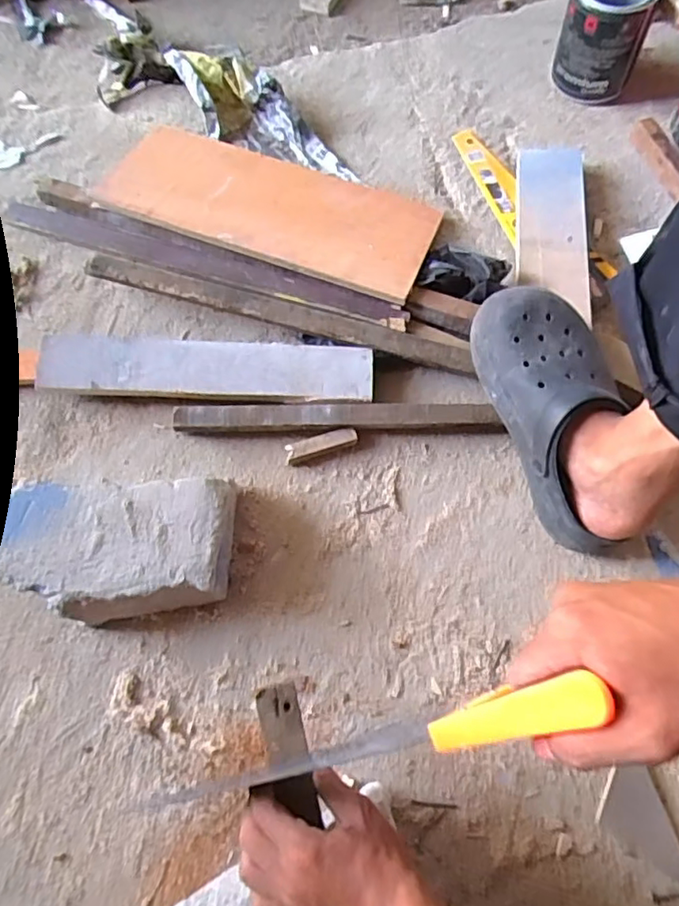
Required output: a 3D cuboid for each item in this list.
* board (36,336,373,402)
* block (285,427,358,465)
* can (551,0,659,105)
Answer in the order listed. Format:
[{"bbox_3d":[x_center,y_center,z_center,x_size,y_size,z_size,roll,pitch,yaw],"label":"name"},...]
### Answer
[{"bbox_3d":[-0.143,-0.092,0.647,0.353,0.014,0.063,2,82,-2],"label":"board"},{"bbox_3d":[-0.019,-0.009,0.635,0.079,0.022,0.018,-17,71,-6],"label":"block"},{"bbox_3d":[0.352,-0.565,0.795,0.105,0.146,0.105,0,70,0],"label":"can"}]

